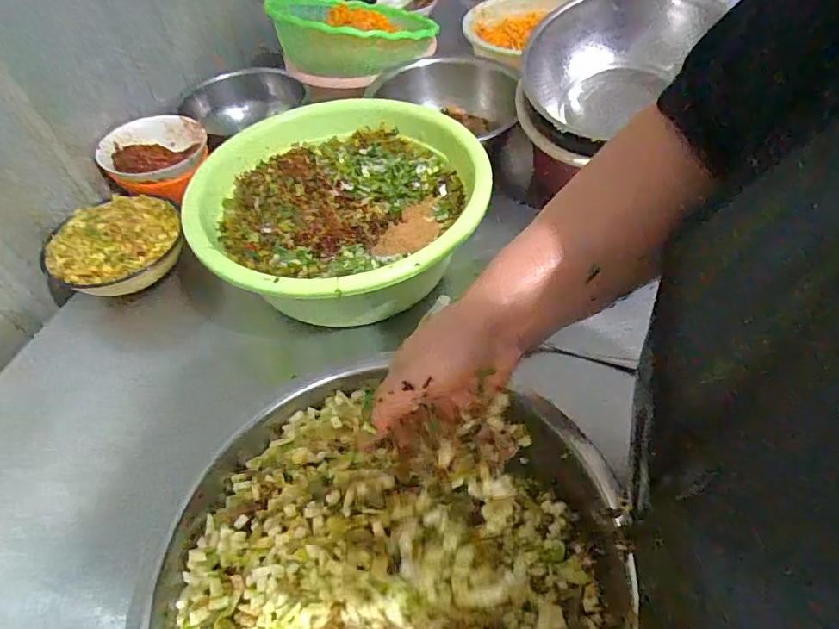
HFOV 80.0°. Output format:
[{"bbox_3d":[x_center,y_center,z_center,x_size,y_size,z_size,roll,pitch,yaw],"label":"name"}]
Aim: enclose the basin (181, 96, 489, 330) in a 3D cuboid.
[{"bbox_3d":[-0.095,-0.115,0.636,0.338,0.142,0.344,-3,50,3],"label":"basin"}]

